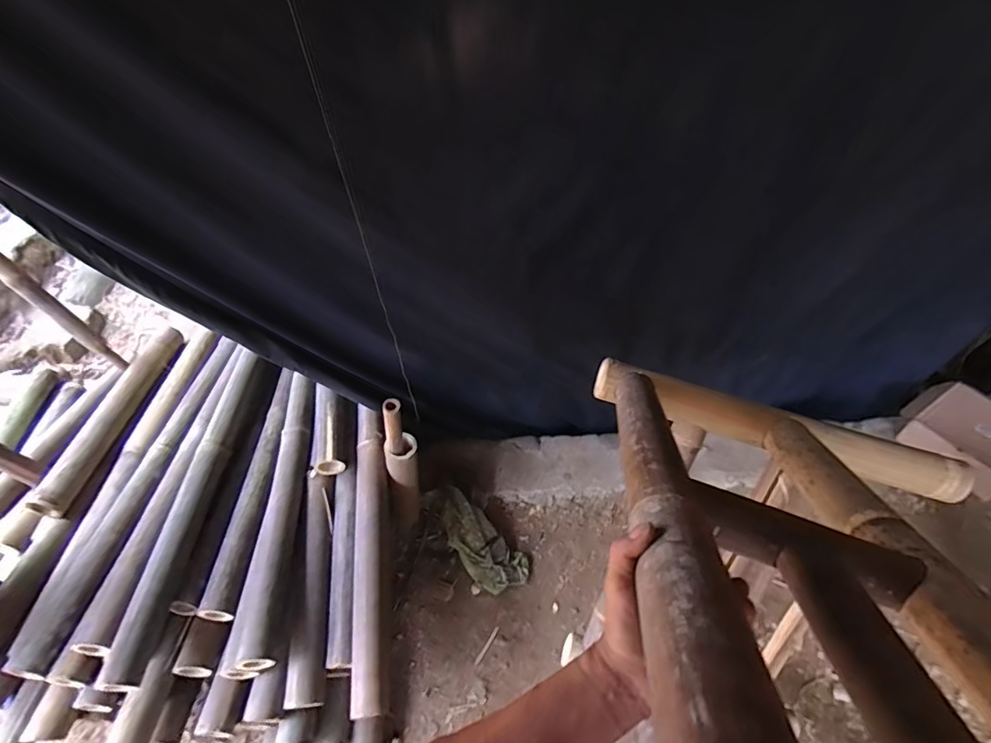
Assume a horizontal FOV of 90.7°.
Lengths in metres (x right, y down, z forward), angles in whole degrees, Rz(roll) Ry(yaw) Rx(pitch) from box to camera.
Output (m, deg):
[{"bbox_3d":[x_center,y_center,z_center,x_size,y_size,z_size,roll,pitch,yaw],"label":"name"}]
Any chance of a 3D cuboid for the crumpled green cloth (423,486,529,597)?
[{"bbox_3d":[-0.060,0.459,1.403,0.152,0.115,0.347,-31,53,-20],"label":"crumpled green cloth"}]

